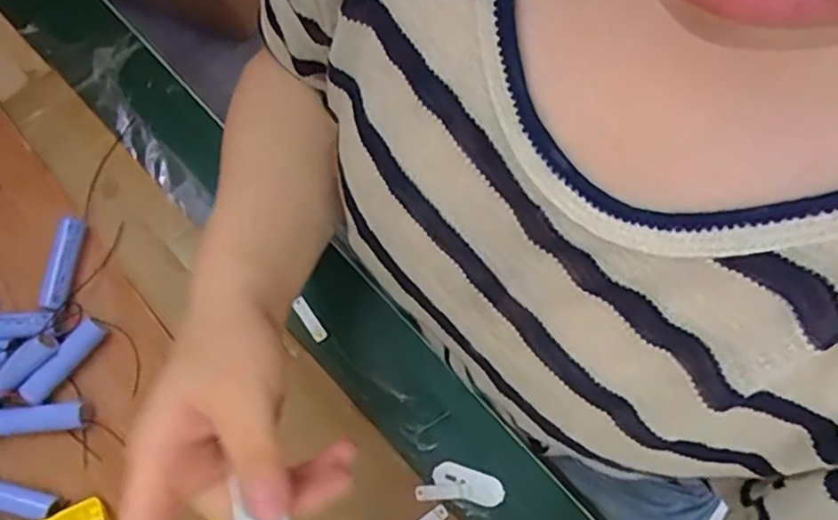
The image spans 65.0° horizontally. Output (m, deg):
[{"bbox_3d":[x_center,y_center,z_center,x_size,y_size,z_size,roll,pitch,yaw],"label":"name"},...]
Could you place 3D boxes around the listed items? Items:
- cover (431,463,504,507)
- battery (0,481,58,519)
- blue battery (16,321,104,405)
[{"bbox_3d":[0.035,0.159,0.466,0.051,0.005,0.020,17,75,6],"label":"cover"},{"bbox_3d":[-0.271,0.158,0.434,0.064,0.015,0.019,13,74,5],"label":"battery"},{"bbox_3d":[-0.245,0.070,0.456,0.016,0.016,0.068,41,79,12],"label":"blue battery"}]

